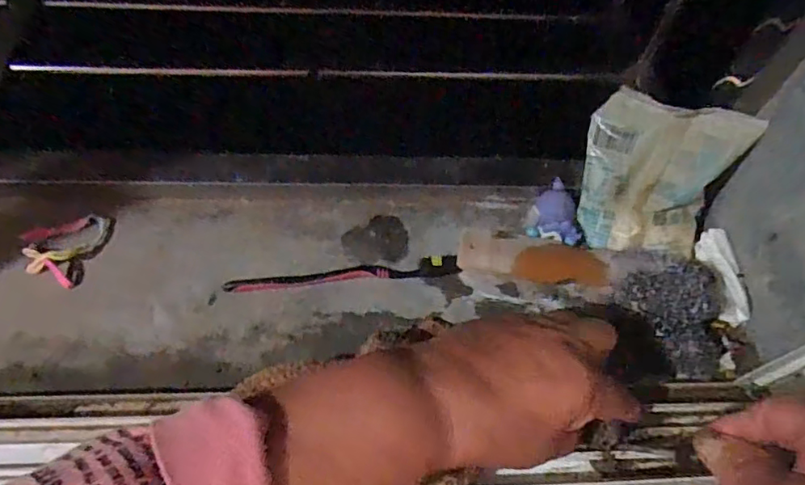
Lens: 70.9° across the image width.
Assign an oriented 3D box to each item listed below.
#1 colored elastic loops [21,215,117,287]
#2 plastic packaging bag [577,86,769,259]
[{"bbox_3d":[-0.274,0.000,0.457,0.059,0.007,0.066,16,60,6],"label":"colored elastic loops"},{"bbox_3d":[0.203,-0.054,0.467,0.109,0.128,0.037,26,20,20],"label":"plastic packaging bag"}]

